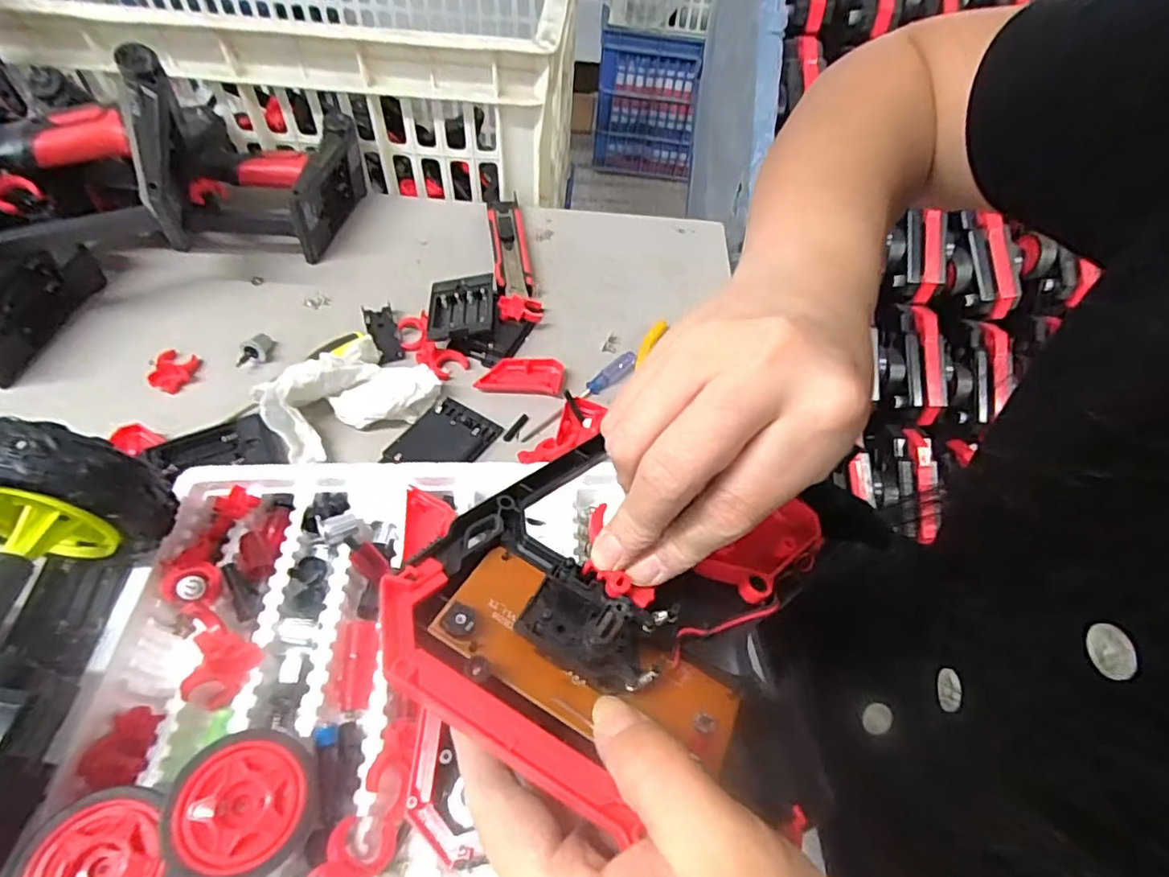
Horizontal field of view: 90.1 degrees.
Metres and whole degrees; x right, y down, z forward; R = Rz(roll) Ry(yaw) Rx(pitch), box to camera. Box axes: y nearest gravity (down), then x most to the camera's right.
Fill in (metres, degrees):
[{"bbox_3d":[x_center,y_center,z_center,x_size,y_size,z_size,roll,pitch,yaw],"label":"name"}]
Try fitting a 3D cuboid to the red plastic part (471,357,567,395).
[{"bbox_3d":[-0.050,-0.050,0.467,0.065,0.013,0.032,6,53,-2],"label":"red plastic part"}]

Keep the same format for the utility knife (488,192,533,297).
[{"bbox_3d":[-0.073,-0.193,0.566,0.034,0.018,0.156,-4,54,-9],"label":"utility knife"}]

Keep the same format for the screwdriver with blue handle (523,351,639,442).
[{"bbox_3d":[-0.002,-0.035,0.459,0.120,0.015,0.012,-35,64,-27],"label":"screwdriver with blue handle"}]

